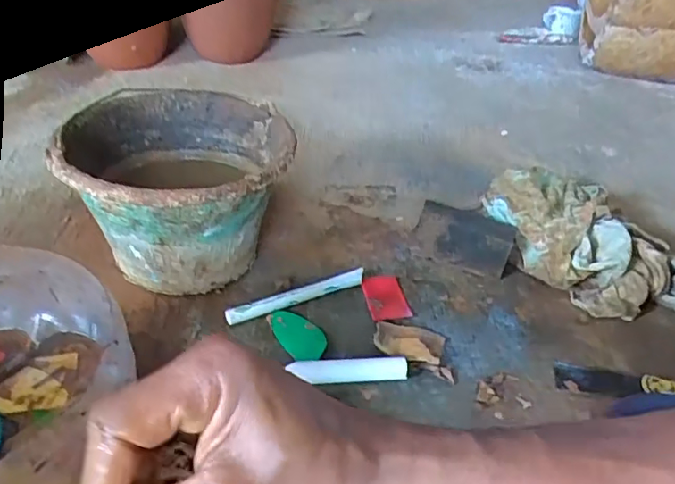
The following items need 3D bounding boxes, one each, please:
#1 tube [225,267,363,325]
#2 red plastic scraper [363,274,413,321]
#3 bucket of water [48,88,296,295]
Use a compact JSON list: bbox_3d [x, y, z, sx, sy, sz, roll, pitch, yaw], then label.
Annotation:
[{"bbox_3d":[-0.044,0.062,0.646,0.170,0.022,0.019,-16,41,-26],"label":"tube"},{"bbox_3d":[0.057,0.063,0.665,0.046,0.004,0.074,-4,37,-12],"label":"red plastic scraper"},{"bbox_3d":[-0.181,-0.052,0.662,0.230,0.169,0.249,-4,38,-12],"label":"bucket of water"}]

